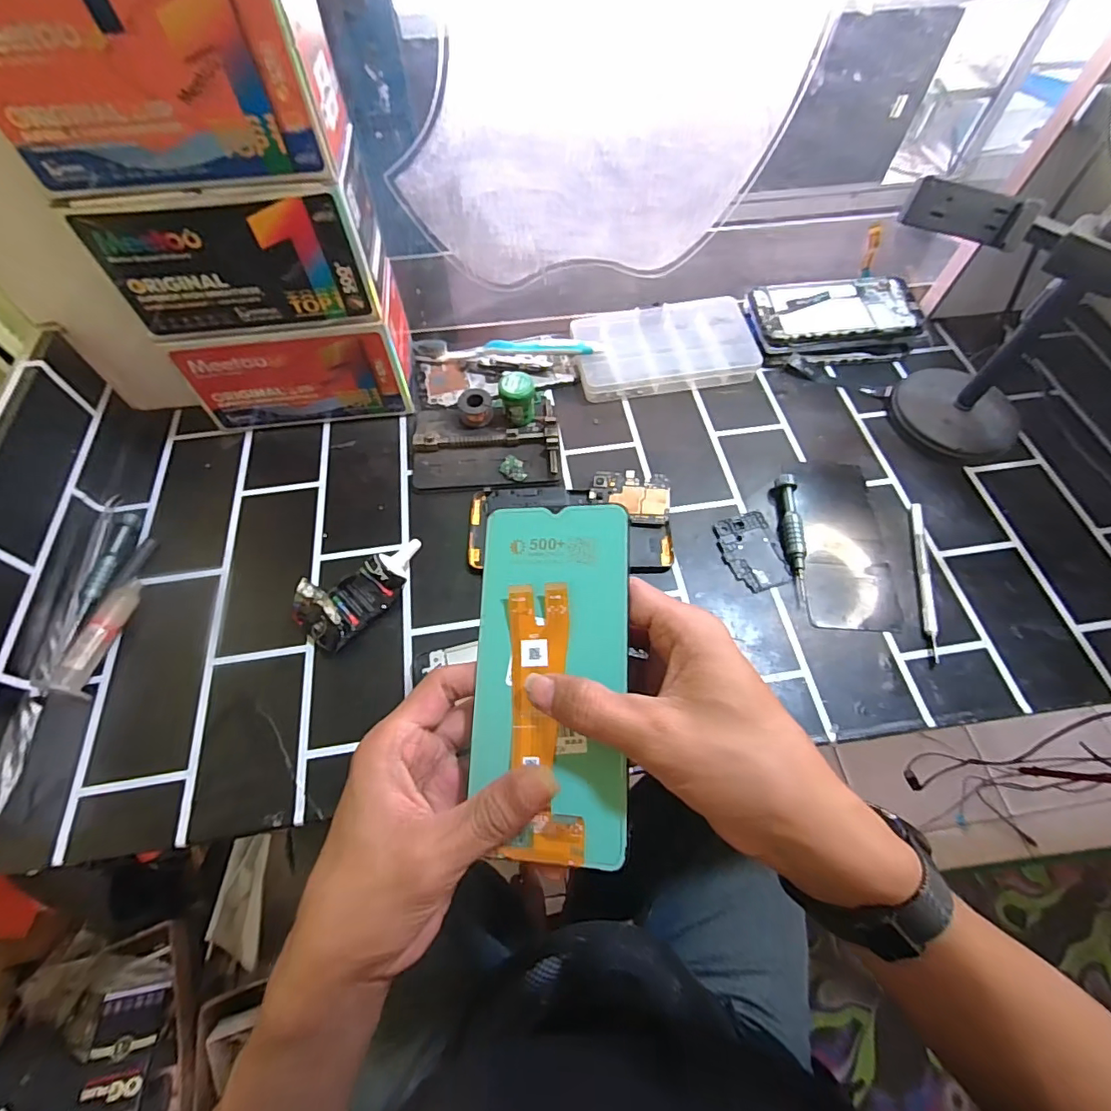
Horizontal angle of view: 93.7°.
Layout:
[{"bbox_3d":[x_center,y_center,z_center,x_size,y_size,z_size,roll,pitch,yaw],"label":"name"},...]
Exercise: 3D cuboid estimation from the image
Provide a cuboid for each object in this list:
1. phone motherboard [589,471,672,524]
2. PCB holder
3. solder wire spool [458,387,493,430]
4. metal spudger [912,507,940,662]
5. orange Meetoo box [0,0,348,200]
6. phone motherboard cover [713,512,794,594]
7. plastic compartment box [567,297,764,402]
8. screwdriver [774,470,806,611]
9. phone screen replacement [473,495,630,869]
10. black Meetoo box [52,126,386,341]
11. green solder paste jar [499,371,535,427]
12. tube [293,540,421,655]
[{"bbox_3d":[0.063,-0.050,0.436,0.065,0.005,0.044,7,72,8],"label":"phone motherboard"},{"bbox_3d":[-0.062,-0.103,0.464,0.127,0.019,0.092,-4,62,-1],"label":"PCB holder"},{"bbox_3d":[-0.073,-0.135,0.476,0.030,0.024,0.025,-14,62,-7],"label":"solder wire spool"},{"bbox_3d":[0.287,0.017,0.405,0.007,0.008,0.134,10,62,6],"label":"metal spudger"},{"bbox_3d":[-0.224,-0.285,0.298,0.184,0.099,0.090,-11,62,-6],"label":"orange Meetoo box"},{"bbox_3d":[0.158,-0.004,0.419,0.045,0.004,0.065,-12,62,-6],"label":"phone motherboard cover"},{"bbox_3d":[0.106,-0.210,0.523,0.171,0.024,0.101,-8,62,-4],"label":"plastic compartment box"},{"bbox_3d":[0.192,-0.016,0.419,0.013,0.018,0.112,3,62,2],"label":"screwdriver"},{"bbox_3d":[-0.003,0.052,0.235,0.069,0.005,0.155,0,76,12],"label":"phone screen replacement"},{"bbox_3d":[-0.222,-0.228,0.379,0.173,0.092,0.082,-5,62,-2],"label":"black Meetoo box"},{"bbox_3d":[-0.033,-0.137,0.466,0.030,0.044,0.029,0,62,0],"label":"green solder paste jar"},{"bbox_3d":[-0.144,0.024,0.390,0.099,0.029,0.044,-41,69,-19],"label":"tube"}]

